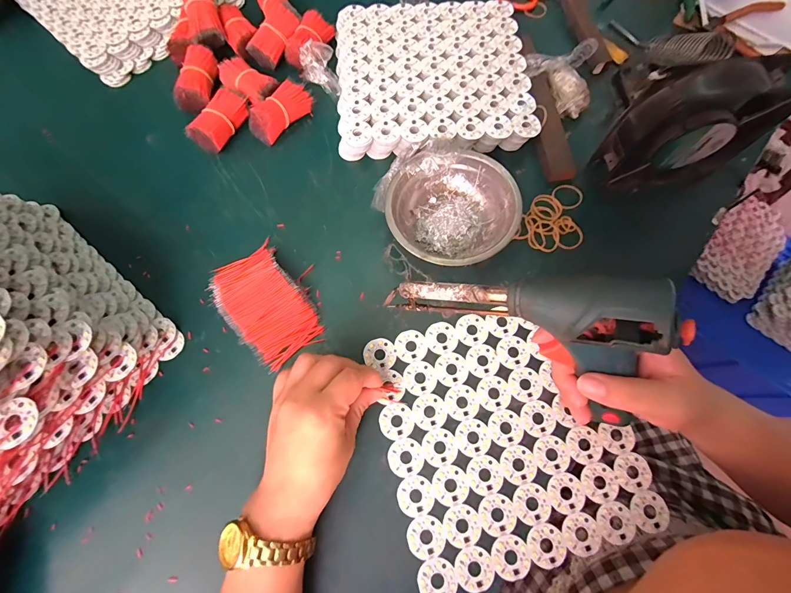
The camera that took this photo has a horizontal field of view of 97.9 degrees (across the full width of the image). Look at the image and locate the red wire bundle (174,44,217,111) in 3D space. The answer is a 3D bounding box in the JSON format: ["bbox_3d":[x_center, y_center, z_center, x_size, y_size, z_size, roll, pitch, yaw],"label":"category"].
[{"bbox_3d":[-0.234,-0.256,0.411,0.037,0.032,0.072,5,72,1],"label":"red wire bundle"}]

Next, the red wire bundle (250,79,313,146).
[{"bbox_3d":[-0.129,-0.210,0.394,0.031,0.041,0.073,35,75,10],"label":"red wire bundle"}]

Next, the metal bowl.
[{"bbox_3d":[0.055,-0.085,0.352,0.124,0.046,0.124,0,72,0],"label":"metal bowl"}]

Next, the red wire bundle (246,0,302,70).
[{"bbox_3d":[-0.142,-0.318,0.416,0.034,0.025,0.075,36,94,11],"label":"red wire bundle"}]

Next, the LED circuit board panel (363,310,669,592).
[{"bbox_3d":[0.097,0.119,0.308,0.204,0.004,0.209,-15,73,-5],"label":"LED circuit board panel"}]

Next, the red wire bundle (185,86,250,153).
[{"bbox_3d":[-0.195,-0.198,0.391,0.031,0.035,0.071,28,74,8],"label":"red wire bundle"}]

